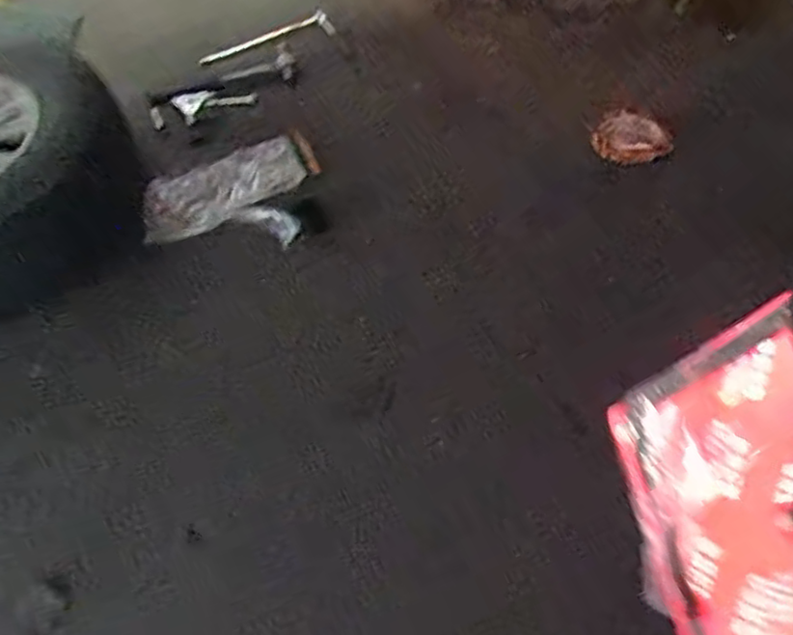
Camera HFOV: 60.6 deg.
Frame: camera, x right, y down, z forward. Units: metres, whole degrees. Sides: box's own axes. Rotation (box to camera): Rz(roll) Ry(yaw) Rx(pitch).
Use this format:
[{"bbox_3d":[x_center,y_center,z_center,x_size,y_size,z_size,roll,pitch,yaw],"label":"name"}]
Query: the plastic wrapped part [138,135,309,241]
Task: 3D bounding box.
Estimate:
[{"bbox_3d":[-0.370,-0.276,1.432,0.366,0.055,0.161,-33,58,-17],"label":"plastic wrapped part"}]

